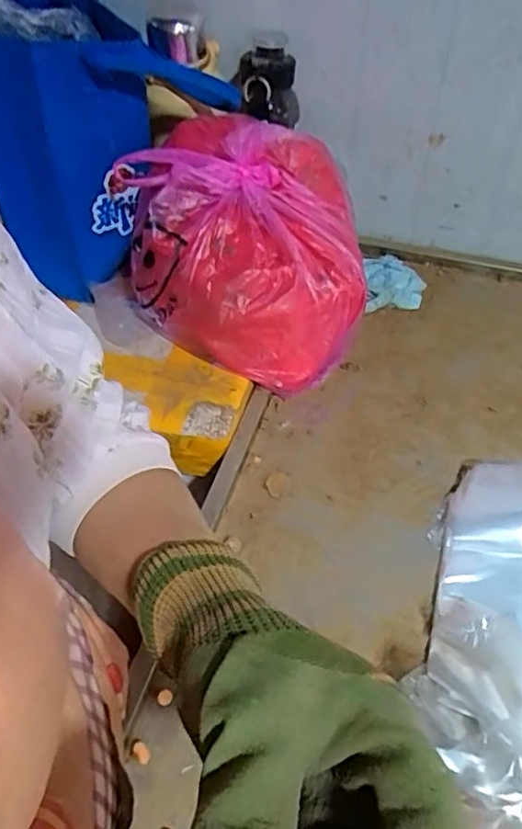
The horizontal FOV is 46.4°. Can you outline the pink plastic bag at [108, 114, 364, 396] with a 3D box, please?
[{"bbox_3d":[-0.021,-0.186,0.694,0.277,0.202,0.213,7,48,7],"label":"pink plastic bag"}]

